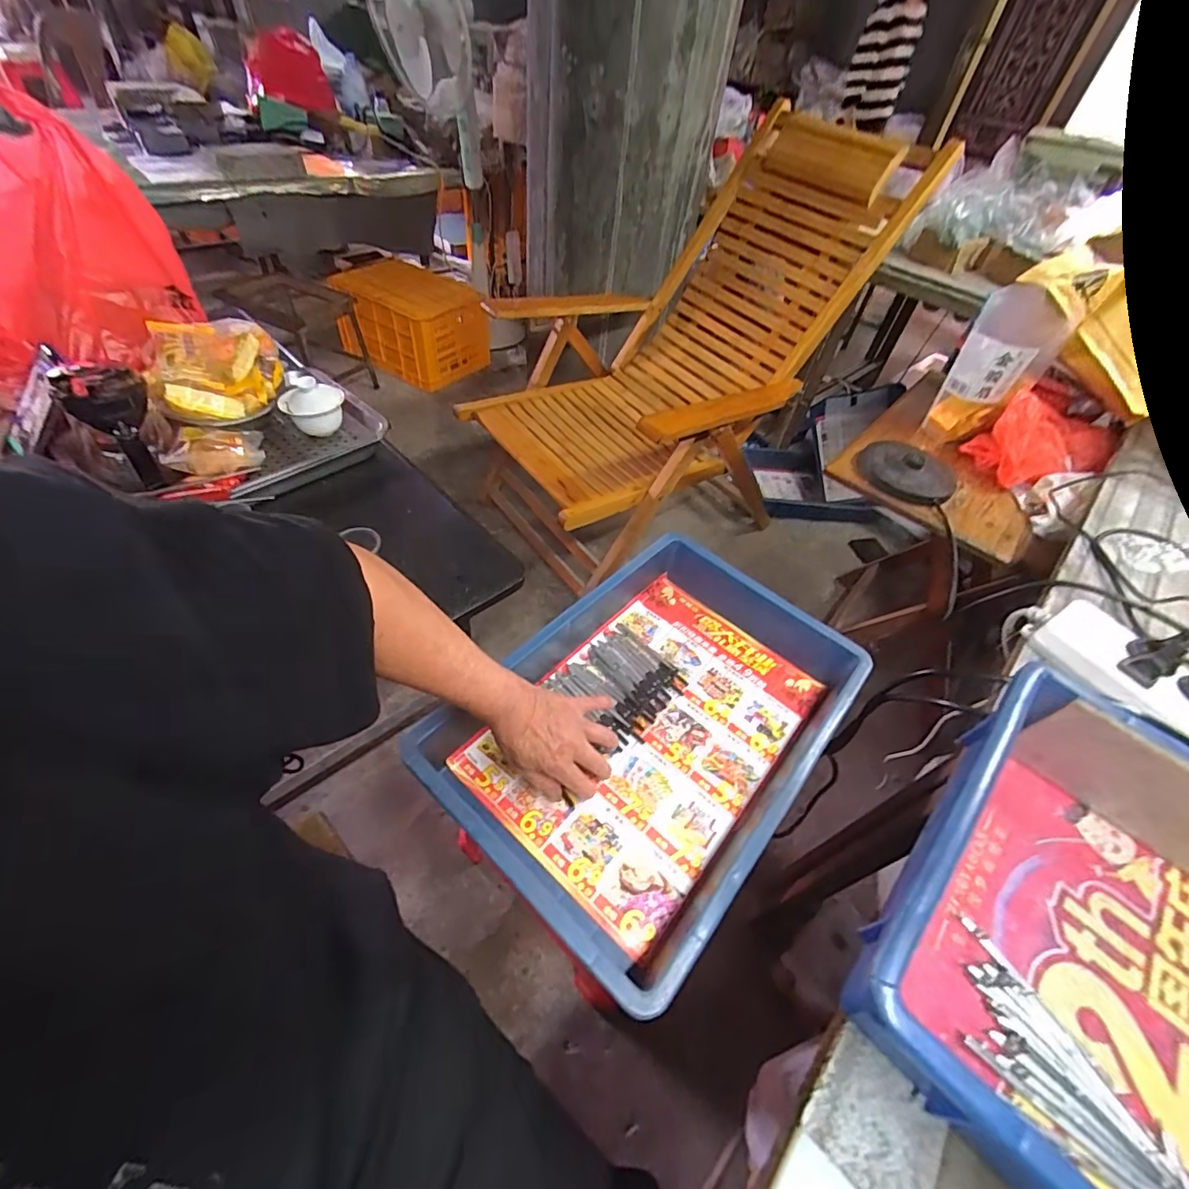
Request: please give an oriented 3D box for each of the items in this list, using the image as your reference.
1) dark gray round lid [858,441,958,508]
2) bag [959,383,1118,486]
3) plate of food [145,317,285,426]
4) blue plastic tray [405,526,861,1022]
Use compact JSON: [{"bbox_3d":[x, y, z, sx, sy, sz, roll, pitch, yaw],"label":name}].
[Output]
[{"bbox_3d":[0.509,-0.209,0.824,0.142,0.038,0.154,4,49,-4],"label":"dark gray round lid"},{"bbox_3d":[0.738,-0.255,0.842,0.201,0.116,0.154,-22,56,-24],"label":"bag"},{"bbox_3d":[-0.515,-0.307,0.705,0.147,0.081,0.144,-18,54,-21],"label":"plate of food"},{"bbox_3d":[0.069,0.126,0.541,0.284,0.081,0.429,36,54,23],"label":"blue plastic tray"}]

